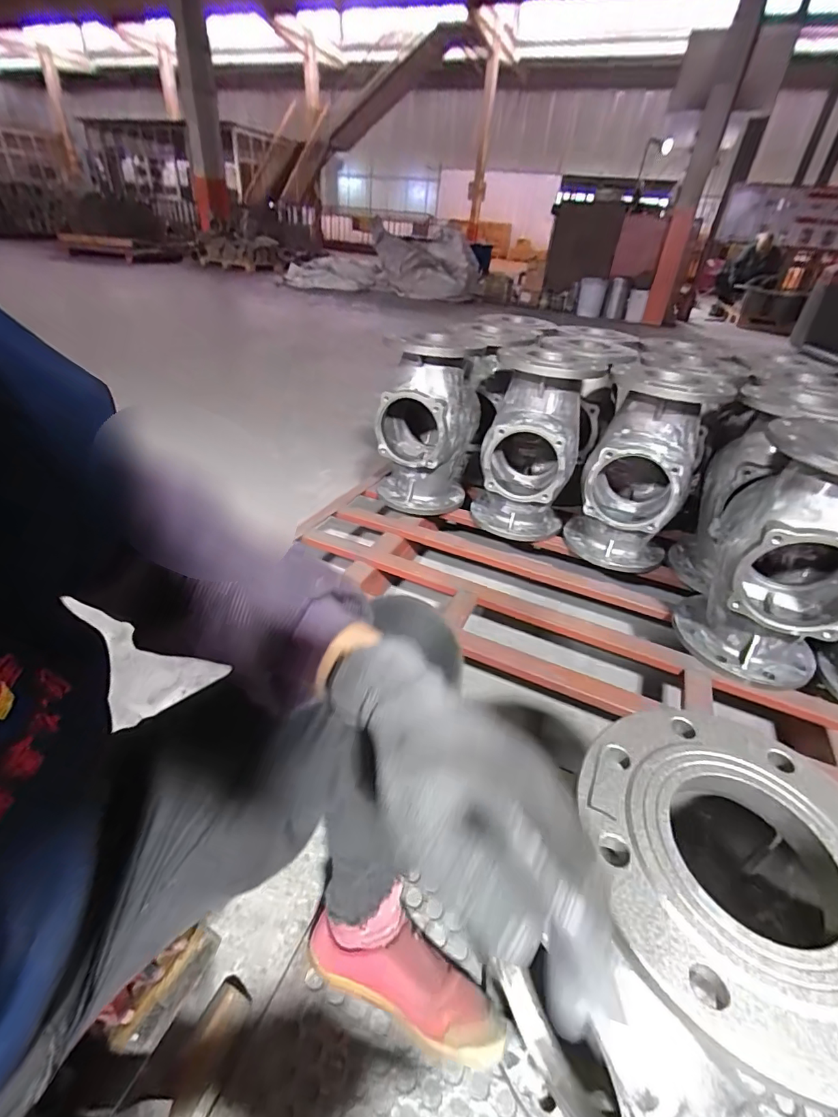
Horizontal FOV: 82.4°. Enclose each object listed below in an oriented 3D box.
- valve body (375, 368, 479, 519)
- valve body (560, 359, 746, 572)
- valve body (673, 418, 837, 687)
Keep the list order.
[{"bbox_3d":[0.023,-0.289,1.122,0.211,0.314,0.255,8,34,5],"label":"valve body"},{"bbox_3d":[0.457,-0.189,0.985,0.191,0.353,0.266,21,37,22],"label":"valve body"},{"bbox_3d":[0.565,-0.016,0.734,0.209,0.354,0.253,27,40,28],"label":"valve body"}]

